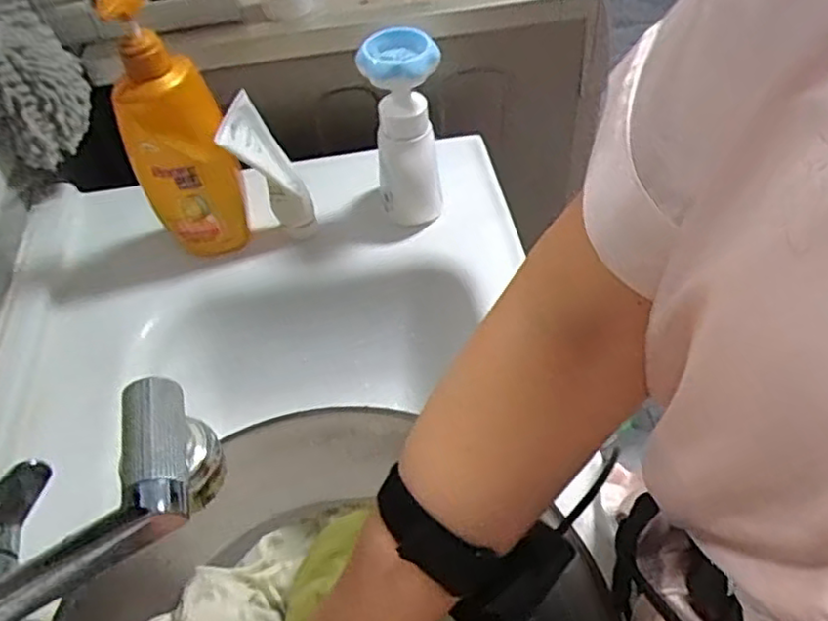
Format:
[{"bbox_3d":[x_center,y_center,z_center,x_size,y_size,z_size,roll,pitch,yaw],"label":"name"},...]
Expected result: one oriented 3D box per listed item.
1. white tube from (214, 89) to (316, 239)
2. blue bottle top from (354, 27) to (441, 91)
[{"bbox_3d":[-0.141,-0.135,0.661,0.035,0.148,0.054,-8,47,21],"label":"white tube"},{"bbox_3d":[-0.015,-0.222,0.597,0.062,0.032,0.052,-30,54,-19],"label":"blue bottle top"}]

